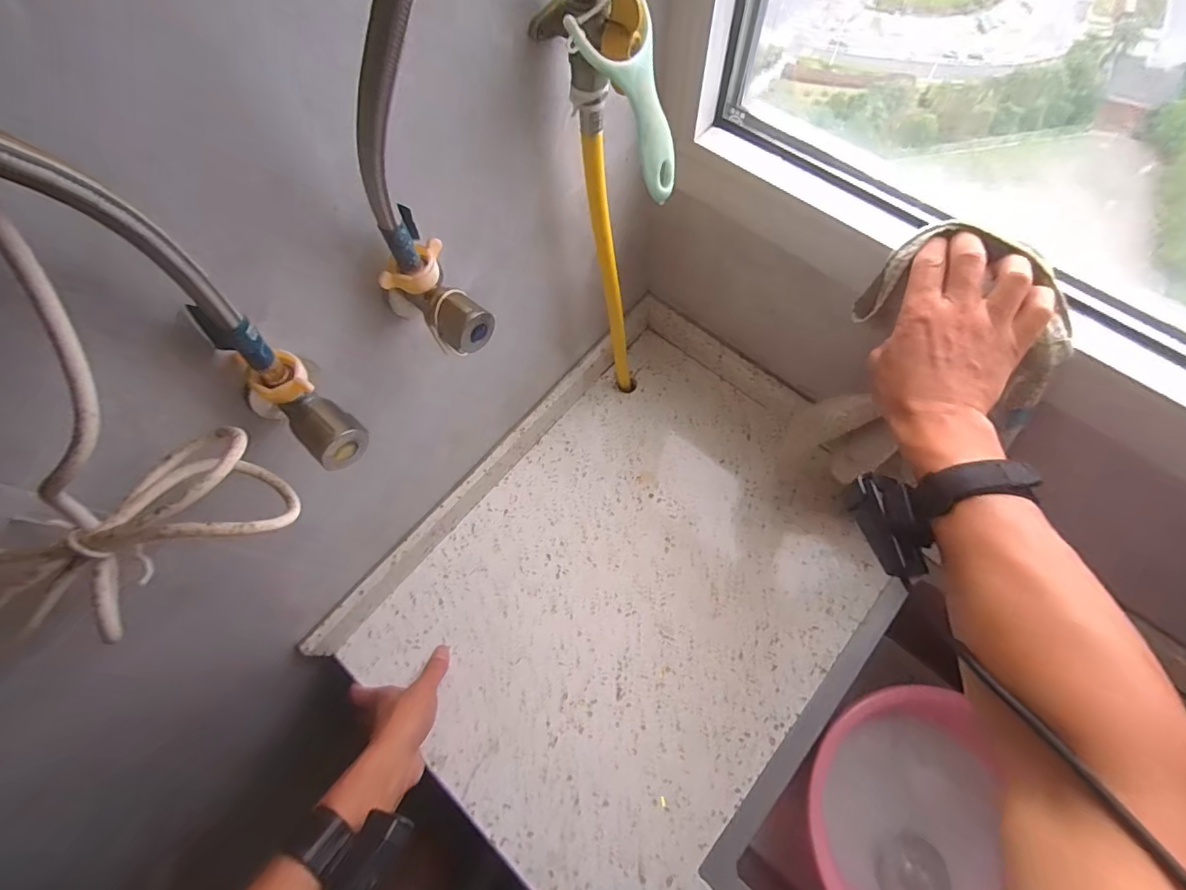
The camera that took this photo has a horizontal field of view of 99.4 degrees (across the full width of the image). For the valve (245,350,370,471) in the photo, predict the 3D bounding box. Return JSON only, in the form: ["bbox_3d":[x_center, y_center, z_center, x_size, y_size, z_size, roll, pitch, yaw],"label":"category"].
[{"bbox_3d":[-0.175,-0.022,0.305,0.067,0.053,0.036,34,73,15],"label":"valve"}]

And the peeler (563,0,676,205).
[{"bbox_3d":[0.030,-0.216,0.321,0.059,0.117,0.023,-47,42,-15],"label":"peeler"}]

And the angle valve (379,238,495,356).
[{"bbox_3d":[-0.106,-0.096,0.340,0.045,0.055,0.069,-39,71,-13],"label":"angle valve"}]

